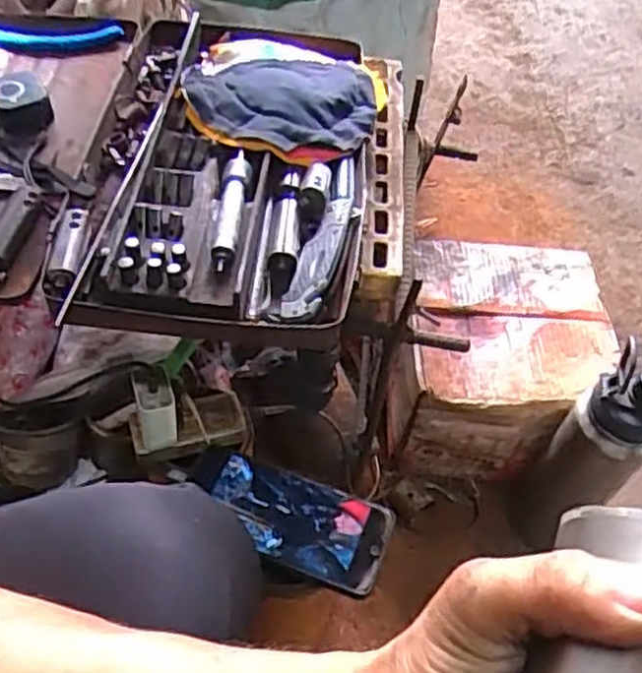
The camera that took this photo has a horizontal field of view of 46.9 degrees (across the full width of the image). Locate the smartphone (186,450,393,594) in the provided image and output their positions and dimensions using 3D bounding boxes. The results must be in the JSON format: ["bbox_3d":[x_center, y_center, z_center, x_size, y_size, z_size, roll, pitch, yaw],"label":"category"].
[{"bbox_3d":[-0.028,0.142,0.590,0.166,0.015,0.076,17,55,12],"label":"smartphone"}]

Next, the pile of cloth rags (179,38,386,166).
[{"bbox_3d":[-0.033,-0.208,0.638,0.166,0.022,0.164,8,51,-1],"label":"pile of cloth rags"}]

